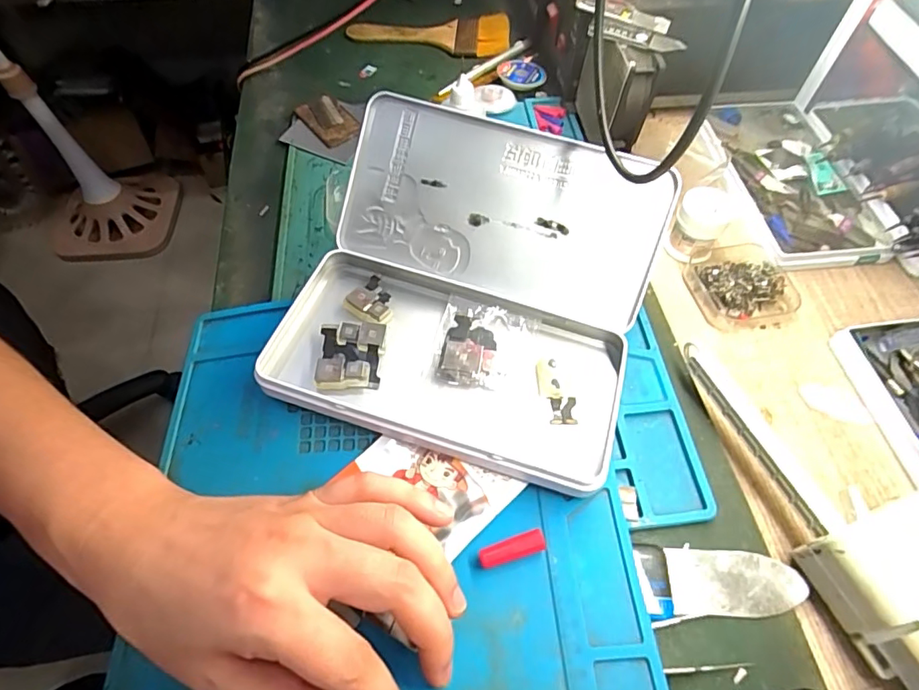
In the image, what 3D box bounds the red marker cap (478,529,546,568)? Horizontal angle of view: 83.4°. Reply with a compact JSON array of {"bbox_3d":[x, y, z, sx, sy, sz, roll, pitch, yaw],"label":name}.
[{"bbox_3d":[0.026,0.101,0.255,0.033,0.007,0.010,-14,59,-9],"label":"red marker cap"}]

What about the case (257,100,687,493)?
[{"bbox_3d":[0.005,-0.034,0.300,0.196,0.084,0.183,17,59,10],"label":"case"}]

